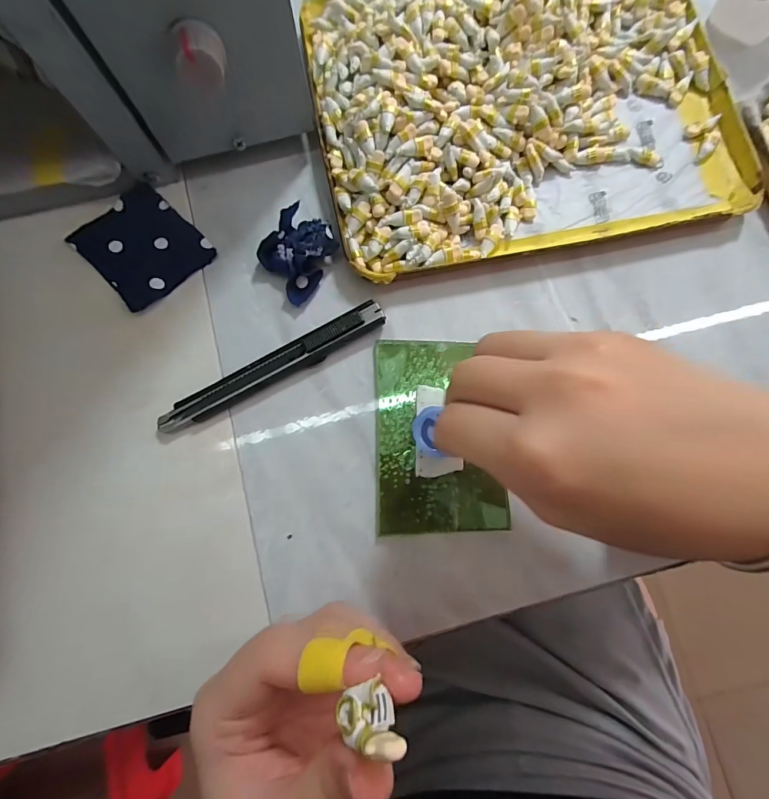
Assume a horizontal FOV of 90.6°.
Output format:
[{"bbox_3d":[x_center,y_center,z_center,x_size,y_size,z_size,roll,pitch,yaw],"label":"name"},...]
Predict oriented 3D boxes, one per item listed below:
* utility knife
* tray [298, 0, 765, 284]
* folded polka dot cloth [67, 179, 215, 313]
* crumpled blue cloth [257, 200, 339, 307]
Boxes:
[{"bbox_3d":[-0.061,-0.018,0.211,0.133,0.010,0.016,-27,81,-4],"label":"utility knife"},{"bbox_3d":[0.083,-0.182,0.226,0.242,0.029,0.190,-11,81,-1],"label":"tray"},{"bbox_3d":[-0.143,-0.091,0.225,0.056,0.007,0.066,-44,83,-6],"label":"folded polka dot cloth"},{"bbox_3d":[-0.051,-0.083,0.219,0.036,0.017,0.045,34,82,6],"label":"crumpled blue cloth"}]

